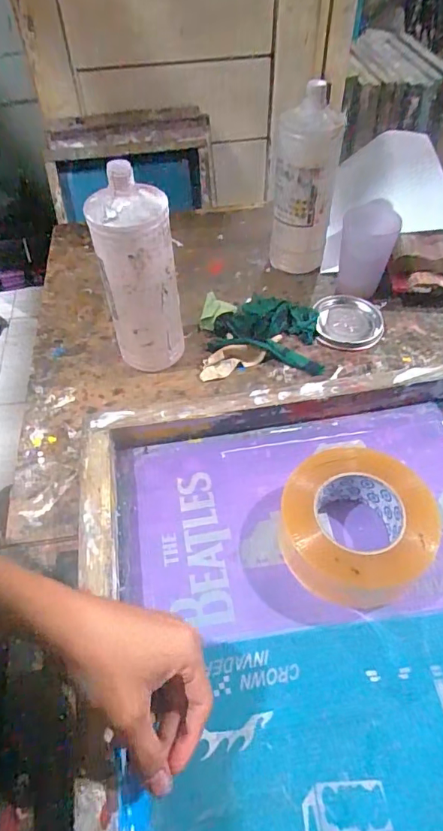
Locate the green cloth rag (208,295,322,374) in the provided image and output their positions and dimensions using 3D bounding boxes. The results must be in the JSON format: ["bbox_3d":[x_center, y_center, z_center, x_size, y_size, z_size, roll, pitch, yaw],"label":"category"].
[{"bbox_3d":[0.065,-0.118,0.637,0.145,0.020,0.118,10,53,11],"label":"green cloth rag"}]

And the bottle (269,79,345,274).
[{"bbox_3d":[0.111,-0.302,0.654,0.083,0.222,0.067,7,52,9],"label":"bottle"}]

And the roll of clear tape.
[{"bbox_3d":[0.126,0.101,0.443,0.135,0.057,0.130,-1,51,2],"label":"roll of clear tape"}]

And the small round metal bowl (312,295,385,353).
[{"bbox_3d":[0.173,-0.128,0.649,0.089,0.014,0.095,-1,51,2],"label":"small round metal bowl"}]

